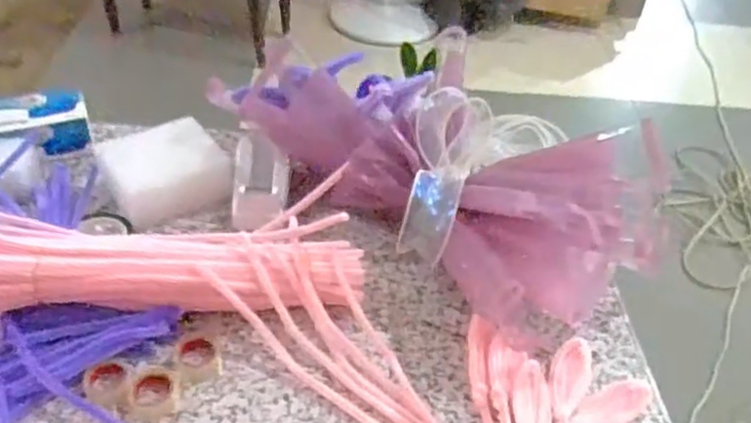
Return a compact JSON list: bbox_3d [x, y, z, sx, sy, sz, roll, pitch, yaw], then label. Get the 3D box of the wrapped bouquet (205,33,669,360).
[{"bbox_3d":[0.038,-0.031,0.620,0.365,0.137,0.125,27,46,21],"label":"wrapped bouquet"}]

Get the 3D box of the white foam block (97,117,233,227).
[{"bbox_3d":[-0.196,-0.038,0.652,0.107,0.050,0.077,-23,50,-29],"label":"white foam block"}]

